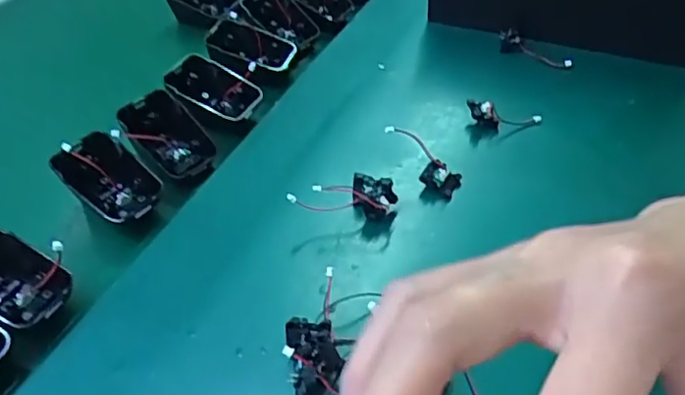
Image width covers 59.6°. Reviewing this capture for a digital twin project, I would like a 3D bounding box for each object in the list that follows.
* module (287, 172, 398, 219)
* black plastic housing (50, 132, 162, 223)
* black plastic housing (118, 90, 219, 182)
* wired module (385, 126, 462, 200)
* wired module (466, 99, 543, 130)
[{"bbox_3d":[0.000,-0.001,0.378,0.065,0.033,0.022,1,45,9],"label":"module"},{"bbox_3d":[-0.155,-0.011,0.399,0.067,0.025,0.044,46,62,-2],"label":"black plastic housing"},{"bbox_3d":[-0.126,-0.043,0.431,0.044,0.025,0.070,-39,90,-26],"label":"black plastic housing"},{"bbox_3d":[0.055,-0.027,0.394,0.024,0.011,0.060,-37,85,-29],"label":"wired module"},{"bbox_3d":[0.117,-0.056,0.434,0.052,0.021,0.016,5,45,13],"label":"wired module"}]

